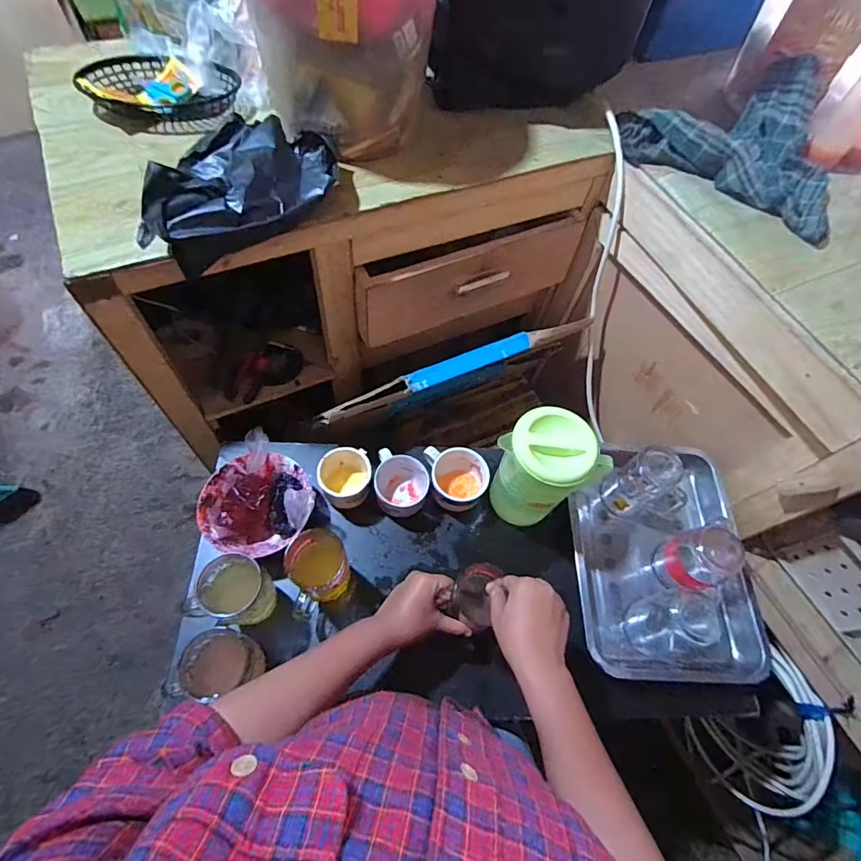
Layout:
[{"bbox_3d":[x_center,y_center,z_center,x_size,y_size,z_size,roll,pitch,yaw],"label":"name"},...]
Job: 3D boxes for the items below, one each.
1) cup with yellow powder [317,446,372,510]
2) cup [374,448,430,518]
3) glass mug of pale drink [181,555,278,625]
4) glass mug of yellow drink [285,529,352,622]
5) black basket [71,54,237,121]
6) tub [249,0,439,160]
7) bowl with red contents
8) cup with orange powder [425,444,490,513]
[{"bbox_3d":[-0.129,0.072,0.720,0.076,0.069,0.081,2,63,-3],"label":"cup with yellow powder"},{"bbox_3d":[-0.044,0.086,0.727,0.079,0.063,0.091,7,63,0],"label":"cup"},{"bbox_3d":[-0.245,0.210,0.611,0.074,0.108,0.070,27,65,10],"label":"glass mug of pale drink"},{"bbox_3d":[-0.144,0.196,0.630,0.071,0.118,0.088,-12,65,-10],"label":"glass mug of yellow drink"},{"bbox_3d":[-0.396,-0.504,0.704,0.206,0.048,0.122,16,63,4],"label":"black basket"},{"bbox_3d":[-0.107,-0.529,0.606,0.232,0.236,0.201,6,63,-1],"label":"tub"},{"bbox_3d":[-0.253,0.101,0.680,0.152,0.067,0.153,-38,71,-20],"label":"bowl with red contents"},{"bbox_3d":[0.041,0.077,0.743,0.090,0.082,0.085,2,63,-3],"label":"cup with orange powder"}]

